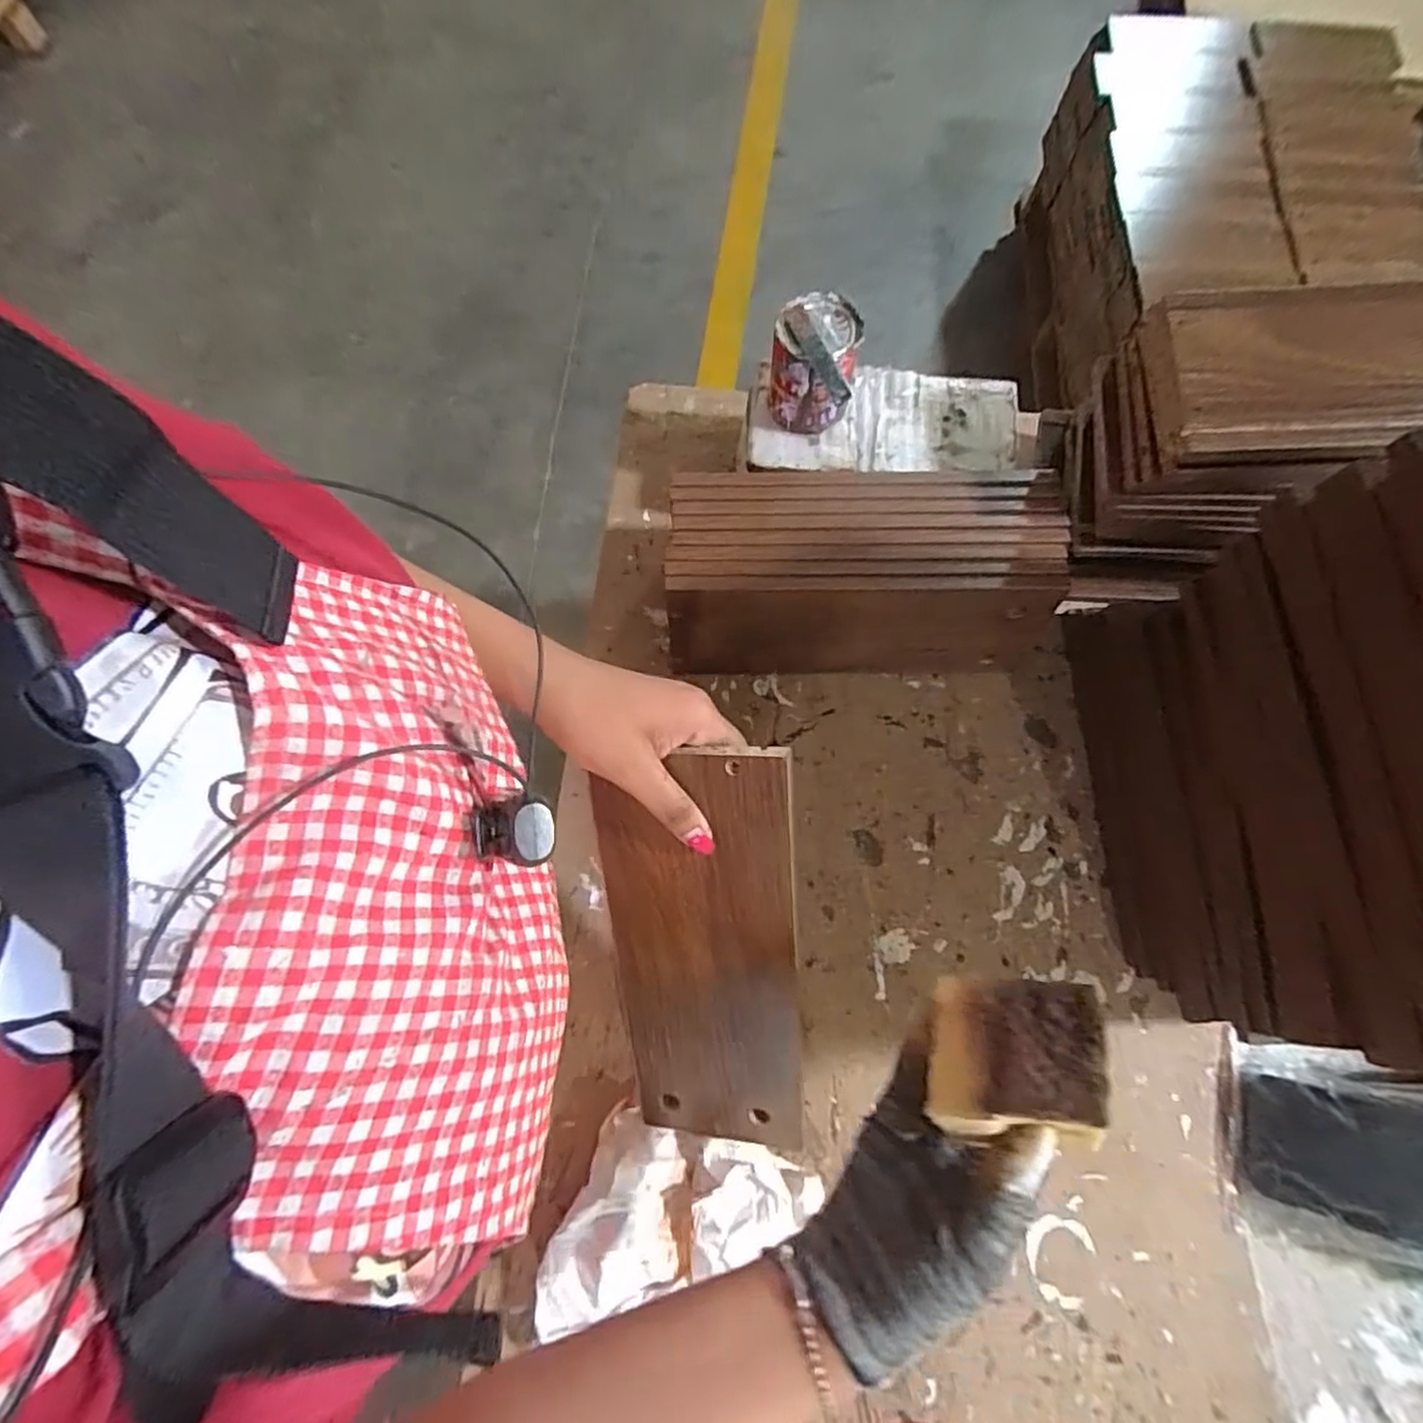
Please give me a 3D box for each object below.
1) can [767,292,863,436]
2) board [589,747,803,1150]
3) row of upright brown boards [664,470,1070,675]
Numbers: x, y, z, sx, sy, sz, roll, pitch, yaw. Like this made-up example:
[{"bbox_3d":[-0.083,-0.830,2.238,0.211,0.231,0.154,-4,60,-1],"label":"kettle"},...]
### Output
[{"bbox_3d":[0.076,-0.263,0.506,0.061,0.071,0.063,0,73,0],"label":"can"},{"bbox_3d":[-0.007,0.159,0.409,0.118,0.014,0.294,1,113,15],"label":"board"},{"bbox_3d":[0.115,-0.106,0.539,0.293,0.117,0.124,-2,73,-1],"label":"row of upright brown boards"}]

